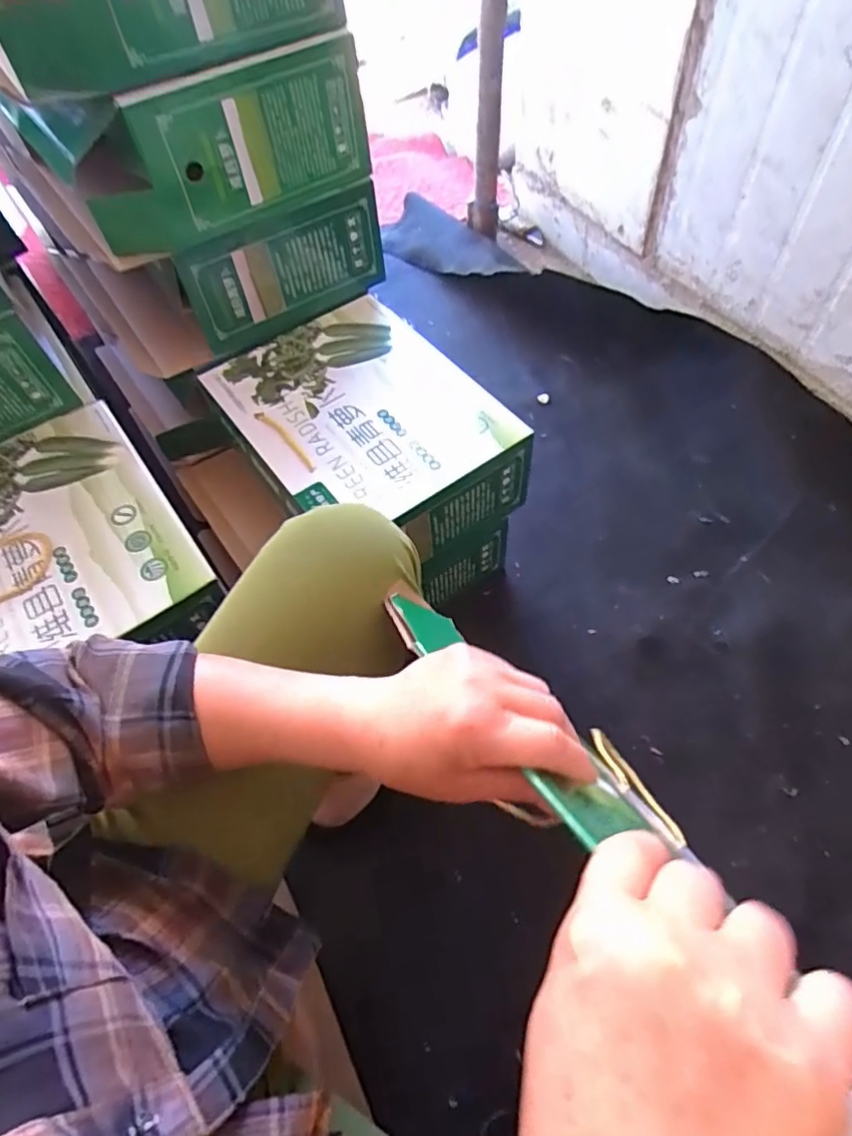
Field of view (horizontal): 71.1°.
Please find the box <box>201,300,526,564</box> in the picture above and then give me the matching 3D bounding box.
[{"bbox_3d":[-0.079,-0.174,0.772,0.272,0.111,0.359,-36,63,-16],"label":"box"}]

